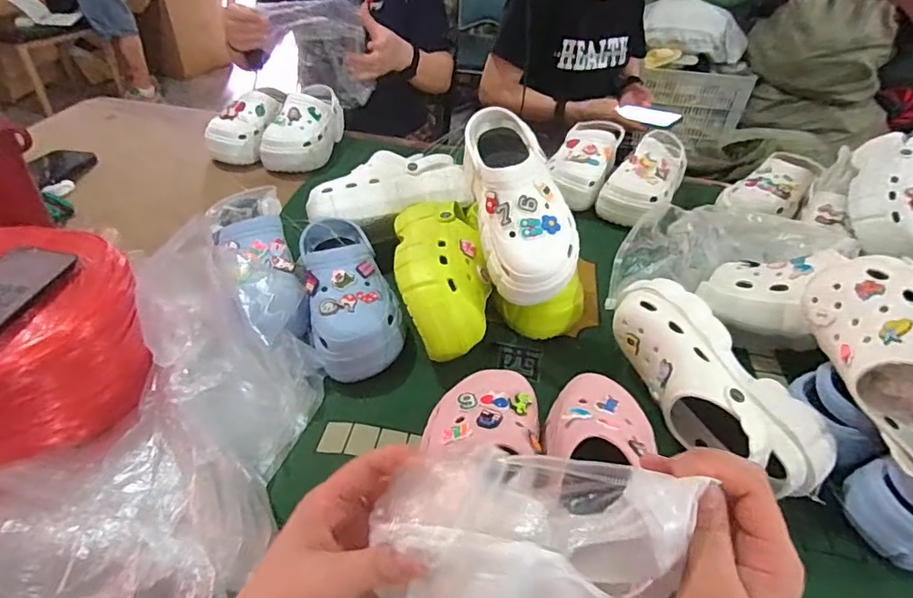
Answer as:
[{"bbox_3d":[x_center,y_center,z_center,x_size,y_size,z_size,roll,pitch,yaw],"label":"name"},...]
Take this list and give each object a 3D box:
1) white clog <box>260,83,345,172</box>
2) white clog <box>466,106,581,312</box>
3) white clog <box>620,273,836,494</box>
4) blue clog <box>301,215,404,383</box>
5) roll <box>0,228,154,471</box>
[{"bbox_3d":[-0.304,-0.340,1.052,0.105,0.093,0.210,8,40,4],"label":"white clog"},{"bbox_3d":[0.077,-0.125,0.639,0.109,0.085,0.262,-6,64,-12],"label":"white clog"},{"bbox_3d":[0.269,0.098,0.577,0.095,0.114,0.257,-19,45,-25],"label":"white clog"},{"bbox_3d":[-0.138,-0.020,0.686,0.109,0.082,0.245,-8,42,-14],"label":"blue clog"},{"bbox_3d":[-0.470,0.049,0.534,0.230,0.126,0.254,25,44,23],"label":"roll"}]

